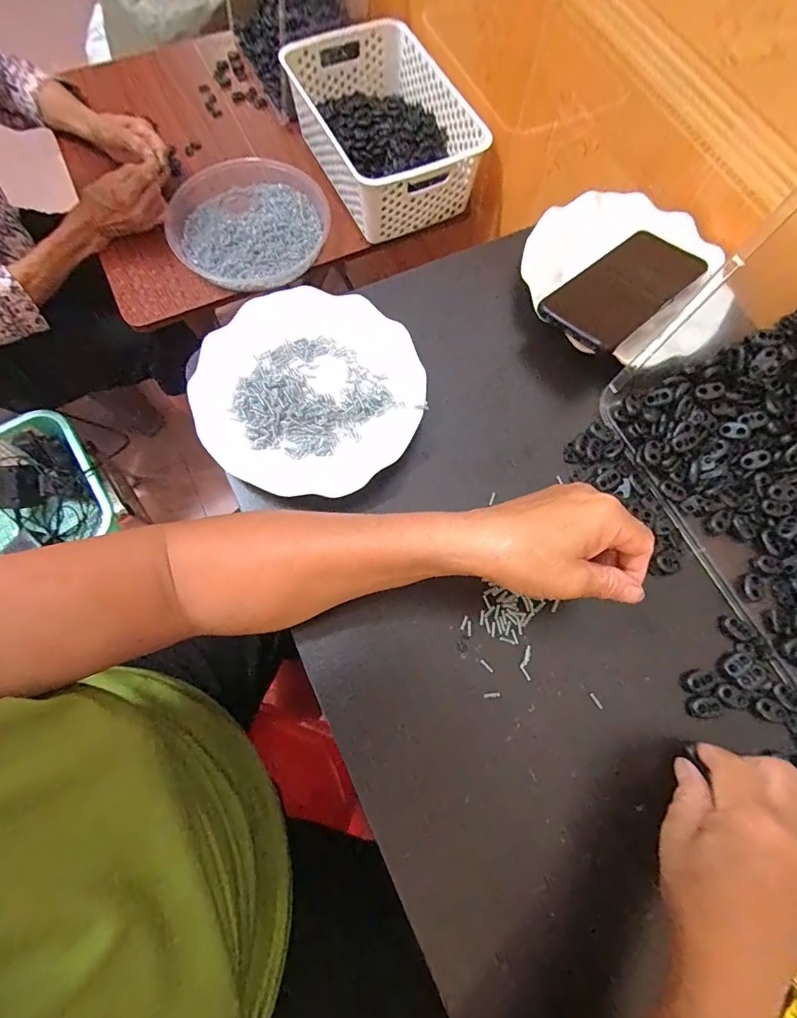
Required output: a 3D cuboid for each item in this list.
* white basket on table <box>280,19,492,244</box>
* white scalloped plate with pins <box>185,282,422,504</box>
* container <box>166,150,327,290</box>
[{"bbox_3d":[-0.023,-0.582,0.717,0.208,0.100,0.323,-23,74,-8],"label":"white basket on table"},{"bbox_3d":[-0.073,-0.099,0.386,0.179,0.023,0.176,0,72,-1],"label":"white scalloped plate with pins"},{"bbox_3d":[-0.228,-0.441,0.716,0.233,0.036,0.234,0,72,-1],"label":"container"}]

